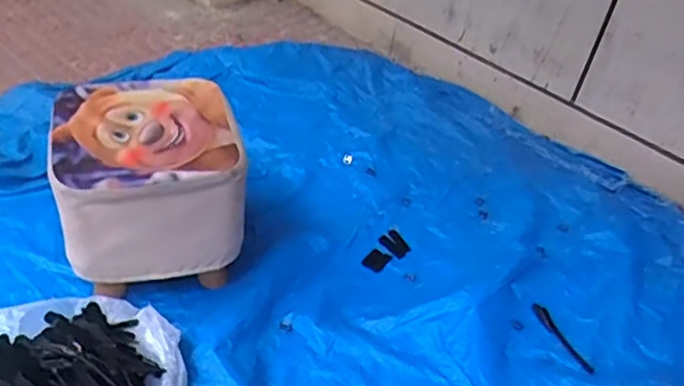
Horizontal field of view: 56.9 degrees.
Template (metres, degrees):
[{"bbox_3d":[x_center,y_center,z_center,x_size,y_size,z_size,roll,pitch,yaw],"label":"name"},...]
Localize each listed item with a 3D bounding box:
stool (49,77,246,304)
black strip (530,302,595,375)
[{"bbox_3d":[-0.291,0.004,0.985,0.247,0.256,0.265,-5,41,-17],"label":"stool"},{"bbox_3d":[0.357,0.233,1.022,0.025,0.013,0.138,-18,46,-26],"label":"black strip"}]

